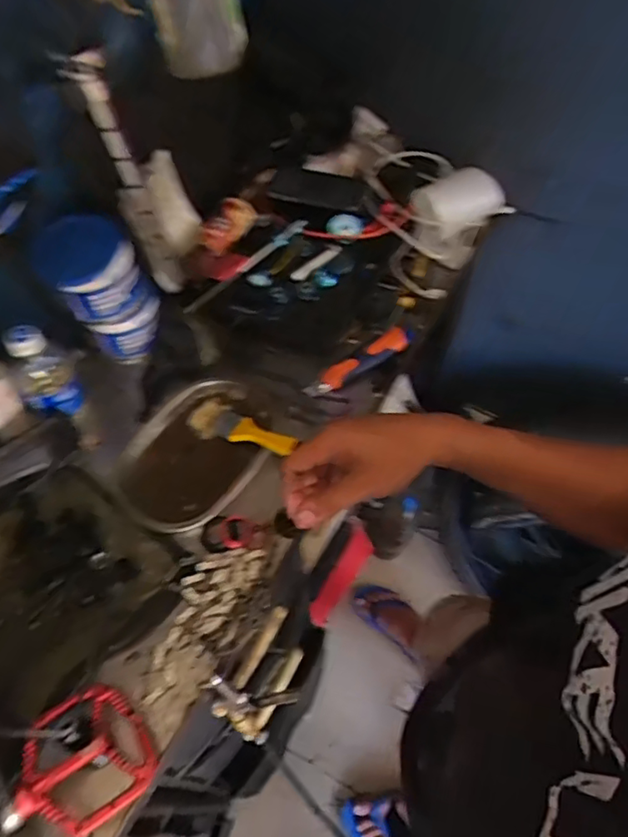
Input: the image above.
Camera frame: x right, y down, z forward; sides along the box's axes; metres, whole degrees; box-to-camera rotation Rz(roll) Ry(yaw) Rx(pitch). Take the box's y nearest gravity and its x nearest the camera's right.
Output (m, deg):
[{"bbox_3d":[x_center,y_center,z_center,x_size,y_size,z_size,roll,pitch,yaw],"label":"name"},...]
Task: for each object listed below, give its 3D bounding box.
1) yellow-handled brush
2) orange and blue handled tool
[{"bbox_3d":[-0.087,0.013,0.750,0.154,0.019,0.050,17,58,30],"label":"yellow-handled brush"},{"bbox_3d":[0.071,-0.082,0.812,0.180,0.028,0.034,-29,61,-16],"label":"orange and blue handled tool"}]

